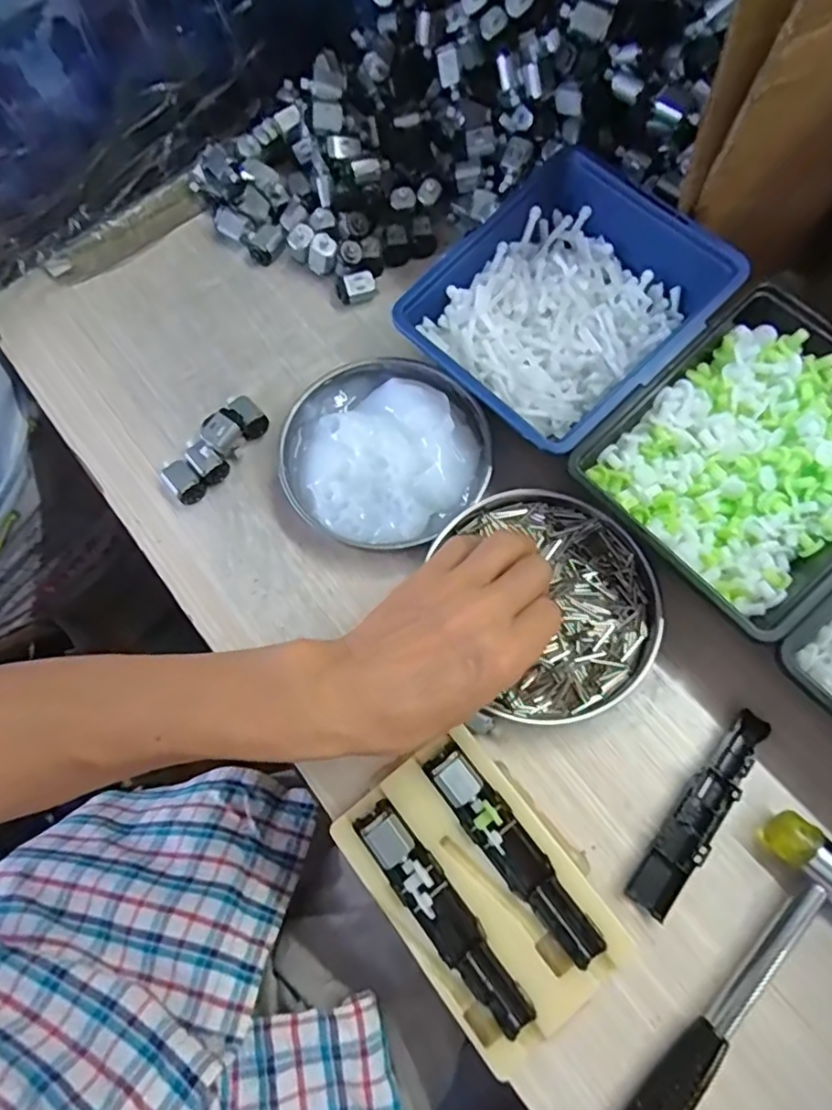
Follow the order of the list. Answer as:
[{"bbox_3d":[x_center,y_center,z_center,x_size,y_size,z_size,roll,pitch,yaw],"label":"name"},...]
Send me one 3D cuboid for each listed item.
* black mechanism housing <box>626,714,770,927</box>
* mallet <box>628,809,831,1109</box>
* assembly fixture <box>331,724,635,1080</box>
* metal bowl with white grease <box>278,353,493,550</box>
[{"bbox_3d":[0.154,0.137,0.327,0.022,0.010,0.118,35,76,12],"label":"black mechanism housing"},{"bbox_3d":[0.139,0.239,0.286,0.059,0.022,0.238,39,77,13],"label":"mallet"},{"bbox_3d":[0.032,0.170,0.311,0.088,0.031,0.137,-37,75,-10],"label":"assembly fixture"},{"bbox_3d":[-0.020,-0.069,0.389,0.128,0.034,0.132,-1,72,2],"label":"metal bowl with white grease"}]

